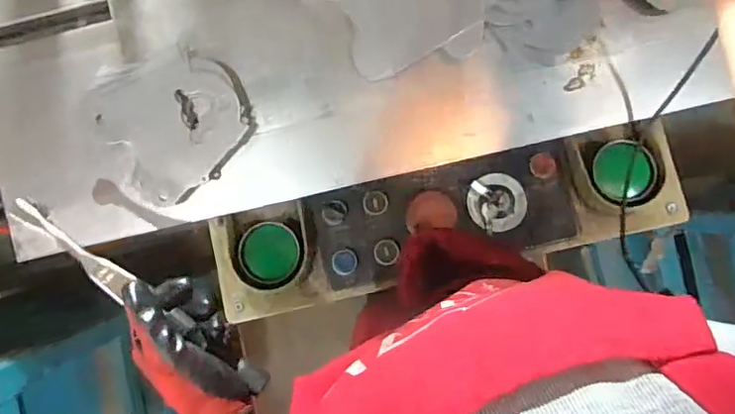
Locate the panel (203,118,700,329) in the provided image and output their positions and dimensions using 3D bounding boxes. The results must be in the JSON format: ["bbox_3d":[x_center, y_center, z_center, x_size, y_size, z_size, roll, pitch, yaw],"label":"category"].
[{"bbox_3d":[0.088,0.017,0.642,0.546,0.076,0.126,-13,91,1],"label":"panel"}]

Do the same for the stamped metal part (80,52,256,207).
[{"bbox_3d":[-0.207,-0.088,0.572,0.147,0.028,0.142,0,91,1],"label":"stamped metal part"}]

